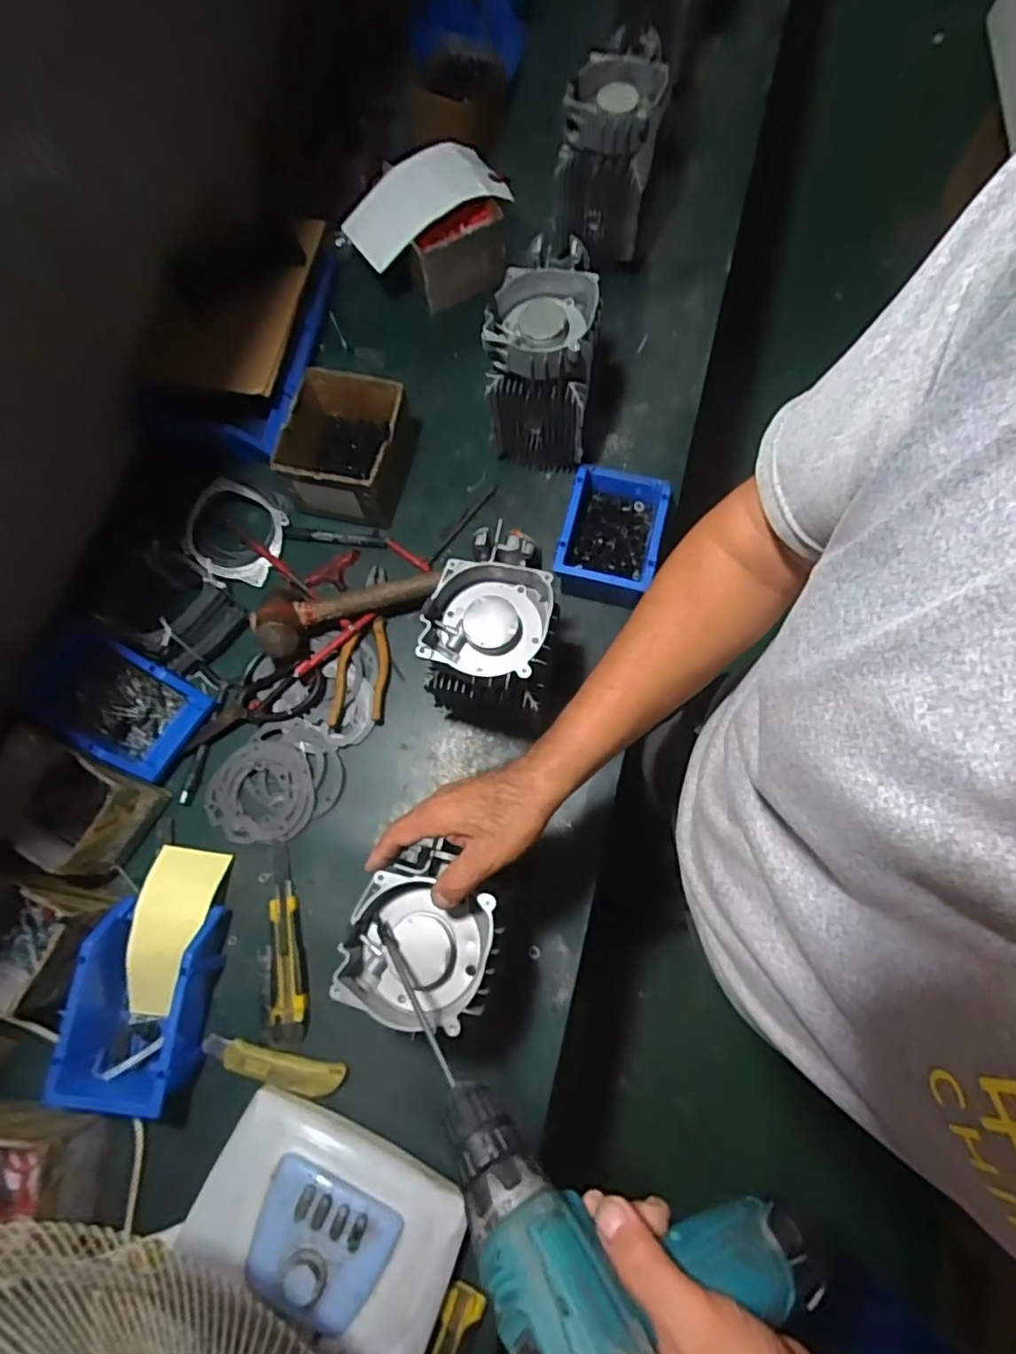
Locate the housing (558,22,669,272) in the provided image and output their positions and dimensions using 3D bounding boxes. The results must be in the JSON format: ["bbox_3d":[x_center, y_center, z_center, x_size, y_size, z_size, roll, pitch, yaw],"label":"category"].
[{"bbox_3d":[0.137,-0.701,0.826,0.124,0.167,0.158,11,73,4],"label":"housing"}]

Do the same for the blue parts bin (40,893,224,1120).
[{"bbox_3d":[-0.369,0.327,0.628,0.125,0.070,0.179,5,73,2],"label":"blue parts bin"}]

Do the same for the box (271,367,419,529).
[{"bbox_3d":[-0.203,-0.286,0.785,0.141,0.098,0.153,11,73,4],"label":"box"}]

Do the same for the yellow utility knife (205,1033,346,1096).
[{"bbox_3d":[-0.241,0.398,0.628,0.147,0.011,0.030,12,73,4],"label":"yellow utility knife"}]

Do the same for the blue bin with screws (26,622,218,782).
[{"bbox_3d":[-0.461,0.025,0.718,0.187,0.061,0.121,27,75,9],"label":"blue bin with screws"}]

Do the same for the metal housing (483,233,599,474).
[{"bbox_3d":[0.044,-0.369,0.746,0.117,0.207,0.129,12,73,4],"label":"metal housing"}]

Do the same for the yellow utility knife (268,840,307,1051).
[{"bbox_3d":[-0.240,0.283,0.665,0.038,0.012,0.200,-7,73,-2],"label":"yellow utility knife"}]

